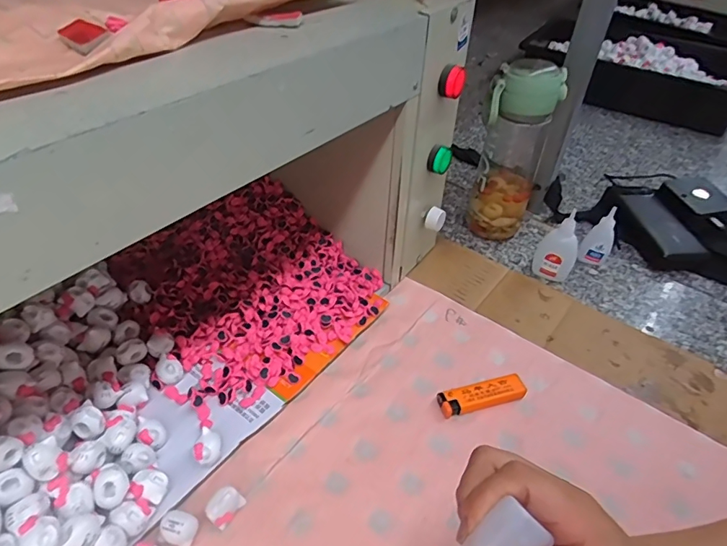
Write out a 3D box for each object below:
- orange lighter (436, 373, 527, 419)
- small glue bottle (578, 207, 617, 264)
[{"bbox_3d":[0.110,0.112,0.442,0.083,0.011,0.025,-10,46,-13],"label":"orange lighter"},{"bbox_3d":[0.299,-0.044,0.606,0.033,0.078,0.018,28,50,23],"label":"small glue bottle"}]

